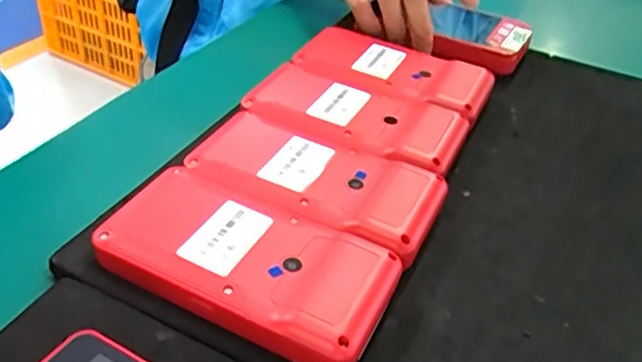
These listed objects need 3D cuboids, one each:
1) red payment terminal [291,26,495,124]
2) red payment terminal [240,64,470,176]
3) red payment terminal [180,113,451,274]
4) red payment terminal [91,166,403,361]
[{"bbox_3d":[0.045,-0.066,0.398,0.117,0.020,0.058,23,42,18],"label":"red payment terminal"},{"bbox_3d":[0.018,-0.035,0.357,0.117,0.019,0.064,23,42,19],"label":"red payment terminal"},{"bbox_3d":[-0.006,0.000,0.312,0.127,0.021,0.059,24,42,19],"label":"red payment terminal"},{"bbox_3d":[-0.032,0.033,0.267,0.124,0.020,0.062,23,42,18],"label":"red payment terminal"}]

